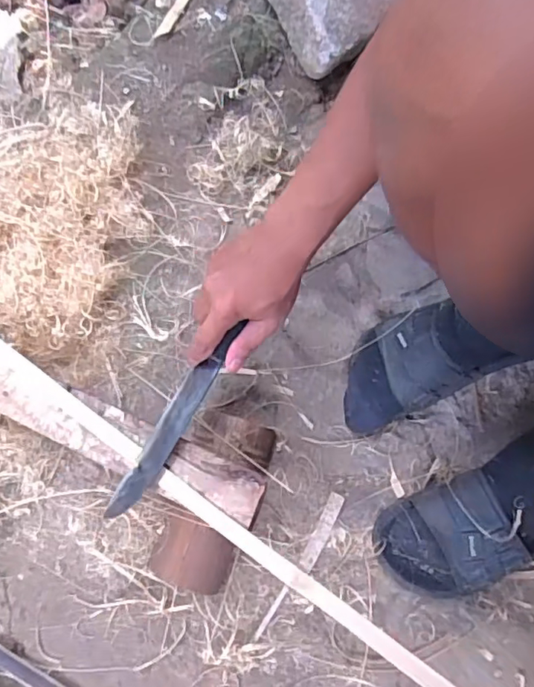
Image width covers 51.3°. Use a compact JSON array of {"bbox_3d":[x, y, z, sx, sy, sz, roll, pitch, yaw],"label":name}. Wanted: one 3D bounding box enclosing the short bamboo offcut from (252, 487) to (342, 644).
[{"bbox_3d":[0.038,0.241,0.600,0.018,0.005,0.170,29,79,7],"label":"short bamboo offcut"}]

